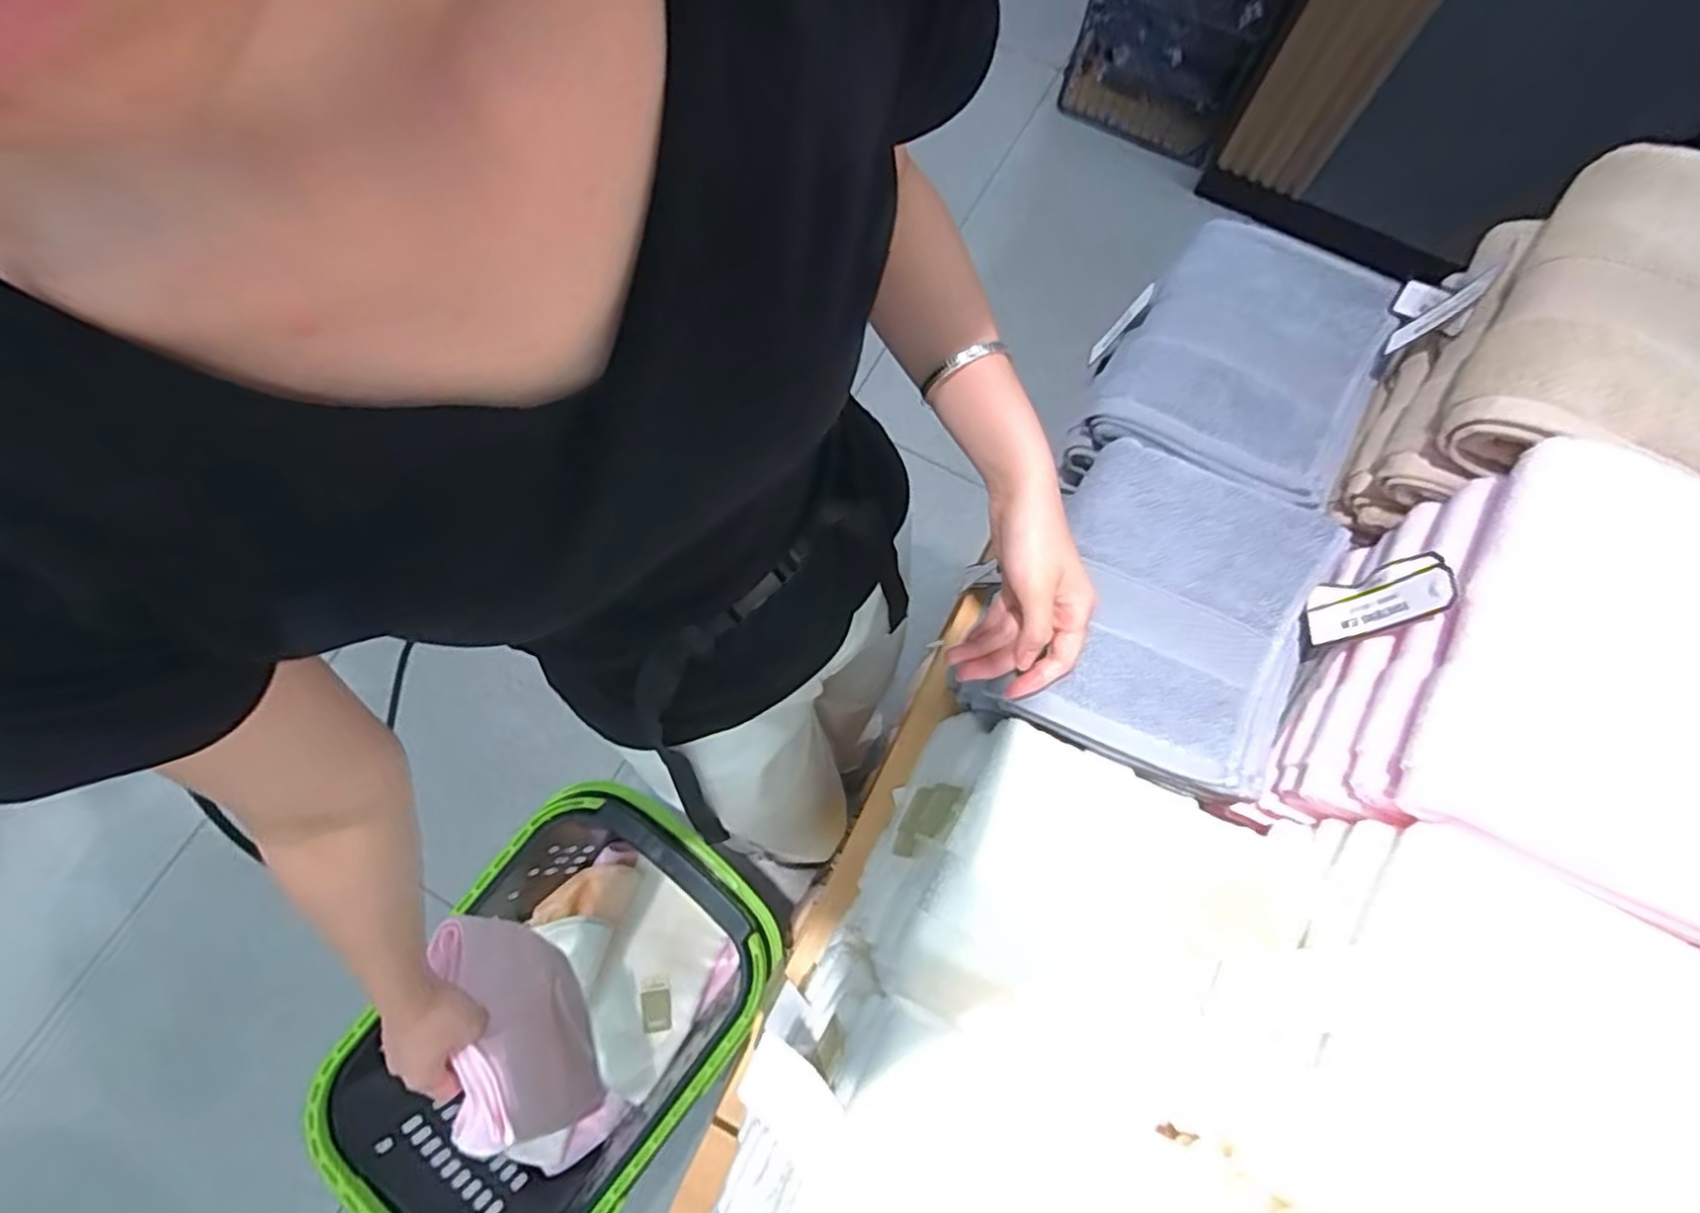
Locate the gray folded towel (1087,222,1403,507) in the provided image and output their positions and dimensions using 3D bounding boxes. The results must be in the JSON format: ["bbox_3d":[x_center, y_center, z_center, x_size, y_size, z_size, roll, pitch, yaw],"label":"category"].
[{"bbox_3d":[0.297,-0.186,0.541,0.168,0.040,0.184,29,74,8],"label":"gray folded towel"}]

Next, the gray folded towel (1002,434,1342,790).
[{"bbox_3d":[0.214,0.003,0.472,0.163,0.046,0.196,20,73,5],"label":"gray folded towel"}]

